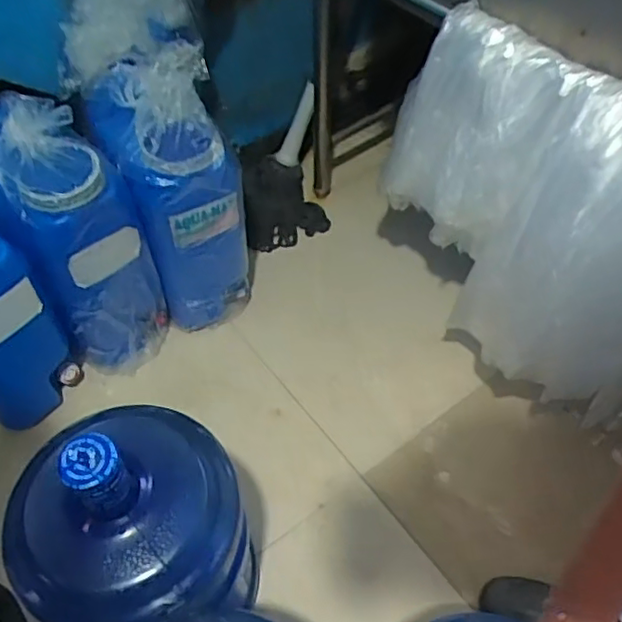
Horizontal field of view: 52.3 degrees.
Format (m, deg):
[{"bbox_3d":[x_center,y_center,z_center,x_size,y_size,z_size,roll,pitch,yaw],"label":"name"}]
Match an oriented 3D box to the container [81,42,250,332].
[{"bbox_3d":[-0.247,-0.219,1.154,0.204,0.430,0.304,-18,55,-14],"label":"container"}]

